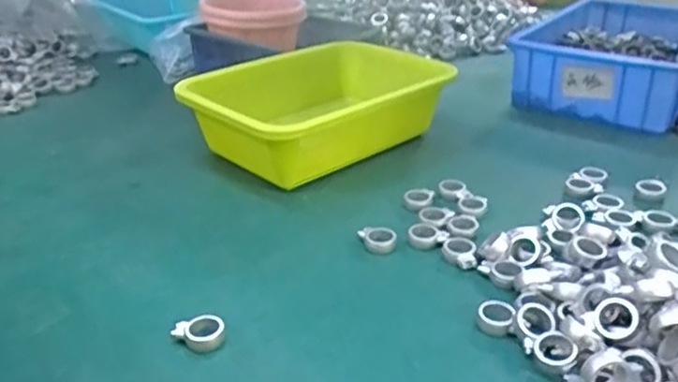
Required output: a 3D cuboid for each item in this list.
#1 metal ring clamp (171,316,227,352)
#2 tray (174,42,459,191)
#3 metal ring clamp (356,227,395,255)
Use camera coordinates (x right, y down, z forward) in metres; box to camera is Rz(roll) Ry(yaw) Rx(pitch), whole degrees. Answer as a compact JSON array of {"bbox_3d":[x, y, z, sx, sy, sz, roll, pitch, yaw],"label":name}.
[{"bbox_3d":[-0.093,0.093,0.410,0.034,0.011,0.023,1,29,7],"label":"metal ring clamp"},{"bbox_3d":[-0.020,-0.088,0.676,0.260,0.078,0.194,-27,37,-37],"label":"tray"},{"bbox_3d":[0.032,0.039,0.515,0.030,0.014,0.024,-3,29,0],"label":"metal ring clamp"}]

